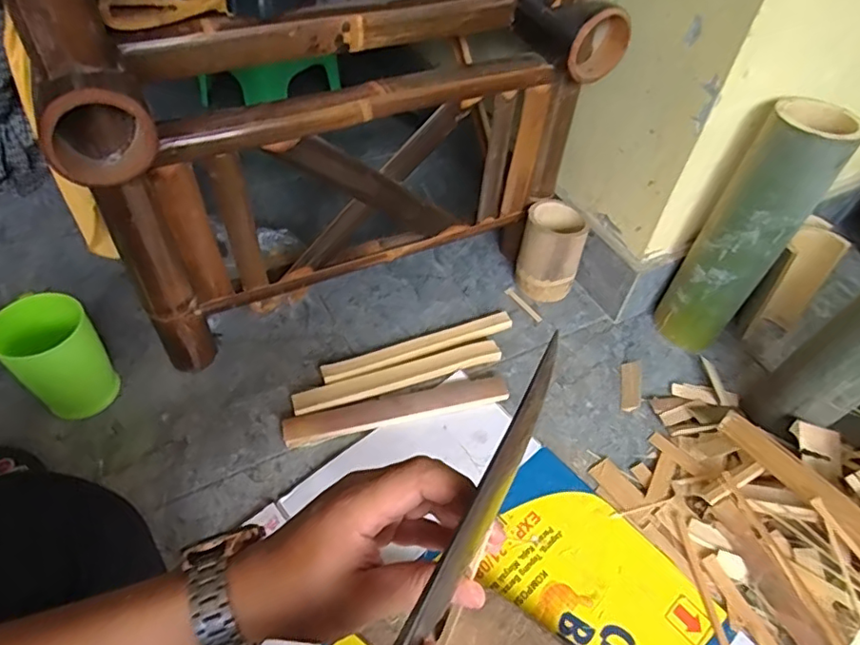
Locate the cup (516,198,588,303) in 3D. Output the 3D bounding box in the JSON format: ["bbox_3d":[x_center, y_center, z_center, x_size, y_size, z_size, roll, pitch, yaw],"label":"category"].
[{"bbox_3d":[0.173,-0.096,0.805,0.084,0.127,0.081,3,49,-3],"label":"cup"}]

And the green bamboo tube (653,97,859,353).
[{"bbox_3d":[0.388,-0.100,0.697,0.092,0.330,0.094,35,54,23],"label":"green bamboo tube"}]

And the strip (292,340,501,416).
[{"bbox_3d":[-0.036,0.071,0.709,0.270,0.014,0.033,-14,52,-17],"label":"strip"}]

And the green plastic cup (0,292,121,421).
[{"bbox_3d":[-0.414,0.041,0.622,0.088,0.133,0.082,3,49,-3],"label":"green plastic cup"}]

